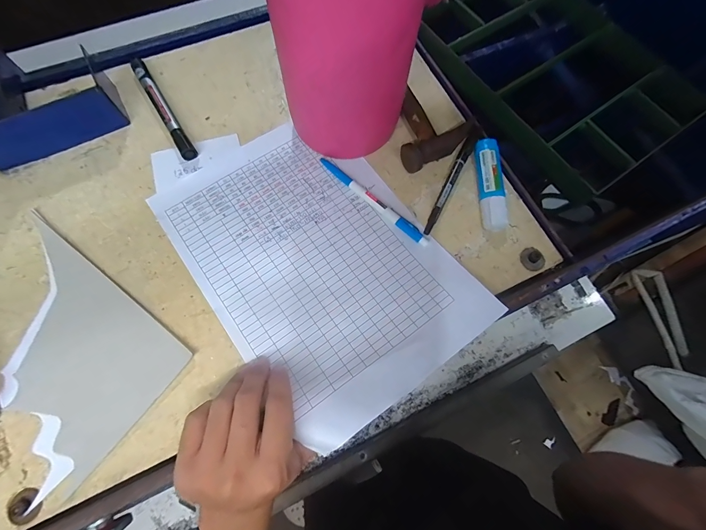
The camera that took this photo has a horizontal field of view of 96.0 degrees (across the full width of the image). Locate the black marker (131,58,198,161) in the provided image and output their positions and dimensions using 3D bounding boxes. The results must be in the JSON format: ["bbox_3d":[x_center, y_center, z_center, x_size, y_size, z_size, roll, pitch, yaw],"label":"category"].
[{"bbox_3d":[-0.206,-0.171,0.344,0.014,0.014,0.144,-31,76,-11],"label":"black marker"}]

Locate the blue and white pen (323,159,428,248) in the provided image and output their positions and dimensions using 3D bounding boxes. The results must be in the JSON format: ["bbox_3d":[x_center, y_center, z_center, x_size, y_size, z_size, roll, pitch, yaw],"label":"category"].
[{"bbox_3d":[0.021,-0.066,0.323,0.138,0.009,0.012,42,76,10],"label":"blue and white pen"}]

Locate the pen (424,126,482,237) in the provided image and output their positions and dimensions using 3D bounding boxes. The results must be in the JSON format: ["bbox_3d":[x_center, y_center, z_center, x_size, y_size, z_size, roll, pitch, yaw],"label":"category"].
[{"bbox_3d":[0.105,-0.094,0.332,0.012,0.011,0.143,28,74,7],"label":"pen"}]

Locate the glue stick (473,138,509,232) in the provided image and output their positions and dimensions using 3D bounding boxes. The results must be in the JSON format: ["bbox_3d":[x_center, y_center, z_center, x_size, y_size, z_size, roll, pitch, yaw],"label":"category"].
[{"bbox_3d":[0.141,-0.084,0.326,0.023,0.018,0.101,-2,73,-2],"label":"glue stick"}]

